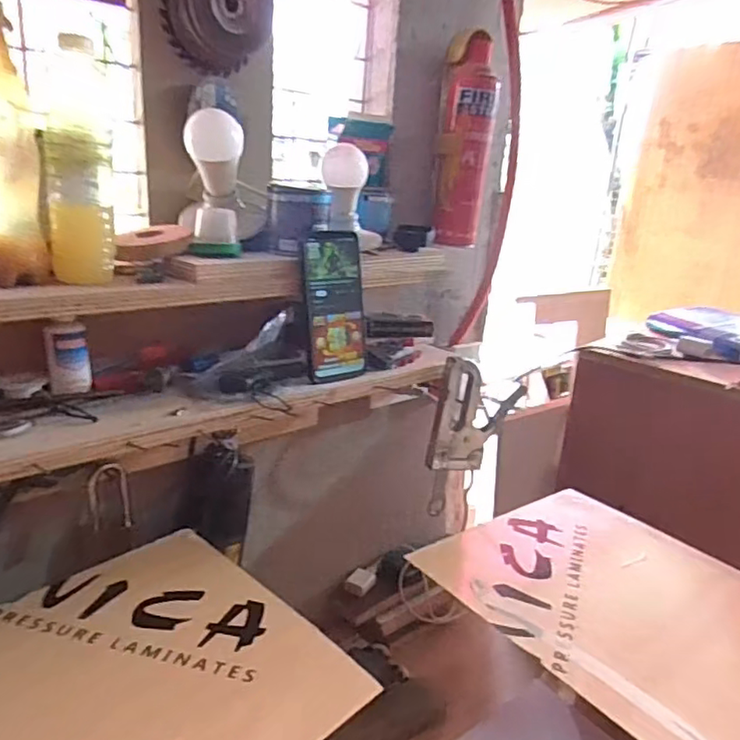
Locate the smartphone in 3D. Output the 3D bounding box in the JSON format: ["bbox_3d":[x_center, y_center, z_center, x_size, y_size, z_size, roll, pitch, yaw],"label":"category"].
[{"bbox_3d":[-0.039,-0.071,0.673,0.078,0.165,0.007,-11,13,-39],"label":"smartphone"}]

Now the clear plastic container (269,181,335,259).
[{"bbox_3d":[-0.081,-0.170,0.677,0.058,0.071,0.060,17,22,32],"label":"clear plastic container"}]

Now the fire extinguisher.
[{"bbox_3d":[0.137,-0.331,0.881,0.082,0.276,0.060,9,19,13],"label":"fire extinguisher"}]

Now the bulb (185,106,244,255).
[{"bbox_3d":[-0.165,-0.197,0.638,0.058,0.136,0.067,-3,20,-22],"label":"bulb"}]

